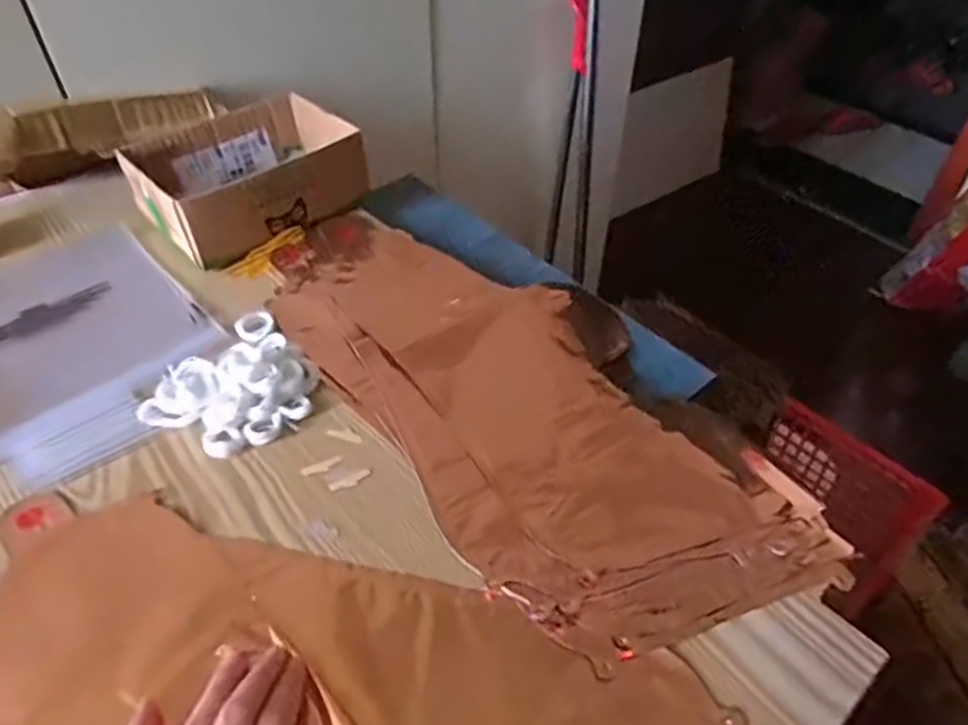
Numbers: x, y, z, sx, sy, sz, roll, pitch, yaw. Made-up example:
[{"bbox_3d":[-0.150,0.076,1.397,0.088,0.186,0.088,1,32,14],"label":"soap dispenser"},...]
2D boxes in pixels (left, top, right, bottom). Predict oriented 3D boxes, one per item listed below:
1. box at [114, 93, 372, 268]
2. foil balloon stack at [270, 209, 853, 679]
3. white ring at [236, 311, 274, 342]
[{"bbox_3d":[-0.216,-0.173,0.646,0.177,0.059,0.134,-33,54,-28],"label":"box"},{"bbox_3d":[0.017,0.007,0.517,0.216,0.015,0.458,-27,52,-24],"label":"foil balloon stack"},{"bbox_3d":[-0.179,-0.028,0.548,0.028,0.006,0.032,-27,52,-24],"label":"white ring"}]

